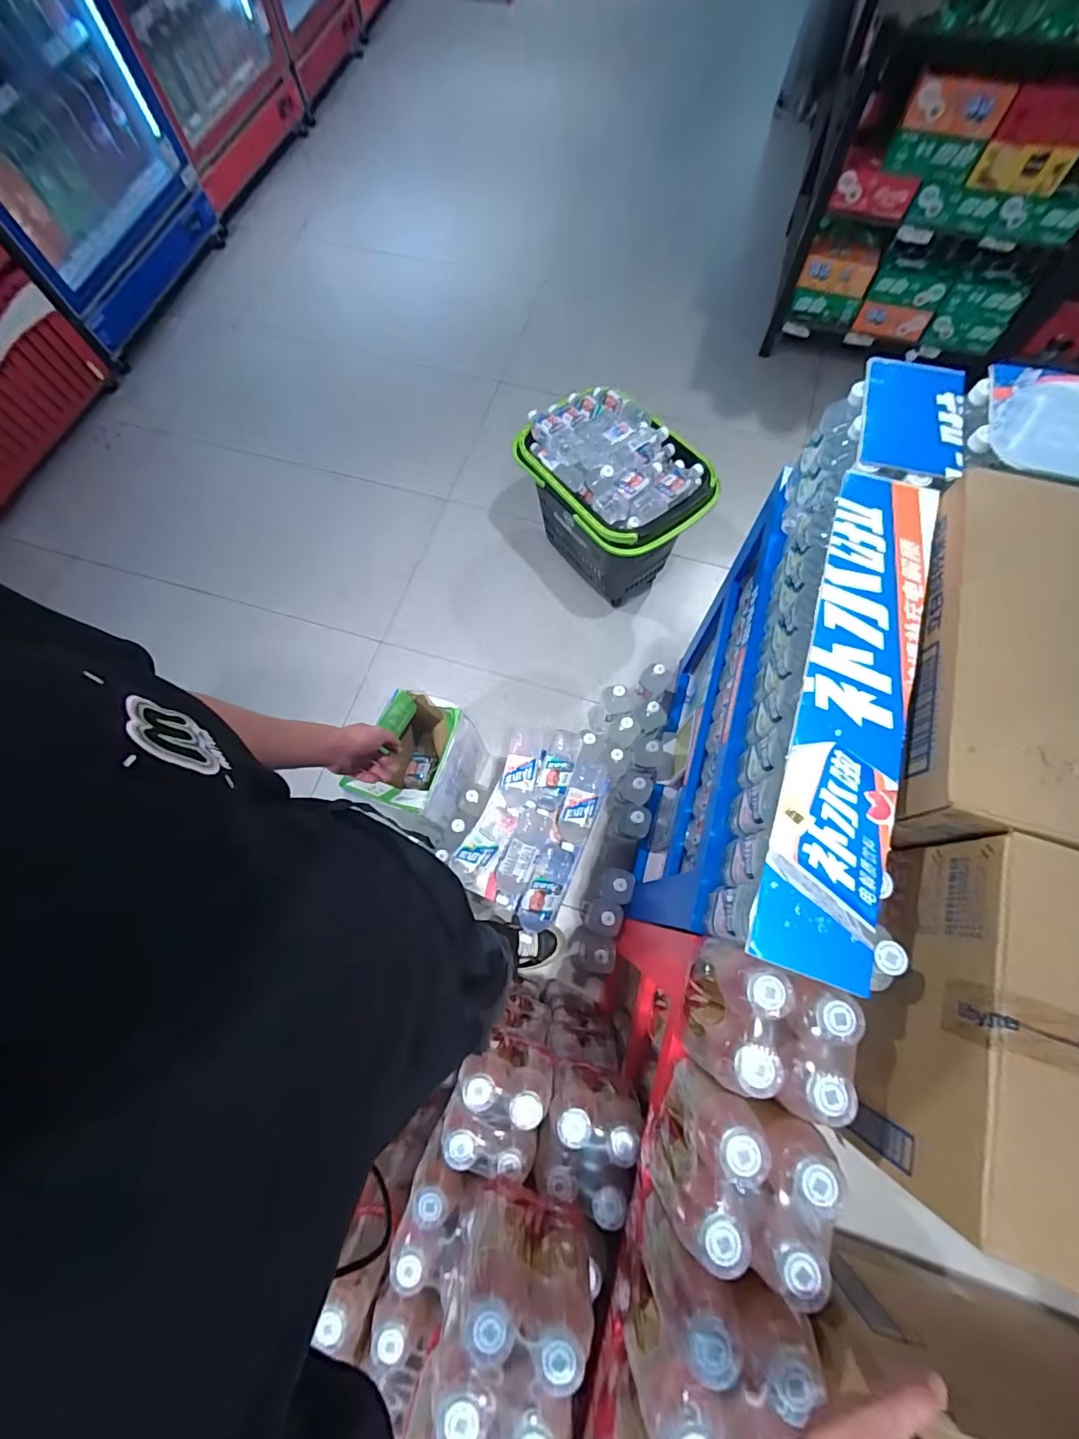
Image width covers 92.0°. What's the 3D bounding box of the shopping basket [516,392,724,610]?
[{"bbox_3d":[0.204,-0.614,1.489,0.337,0.425,0.472,-37,74,-10],"label":"shopping basket"}]

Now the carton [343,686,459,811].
[{"bbox_3d":[-0.300,0.098,1.319,0.207,0.332,0.252,23,73,9],"label":"carton"}]

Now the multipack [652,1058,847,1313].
[{"bbox_3d":[0.189,0.425,0.497,0.113,0.145,0.117,15,72,6],"label":"multipack"}]

